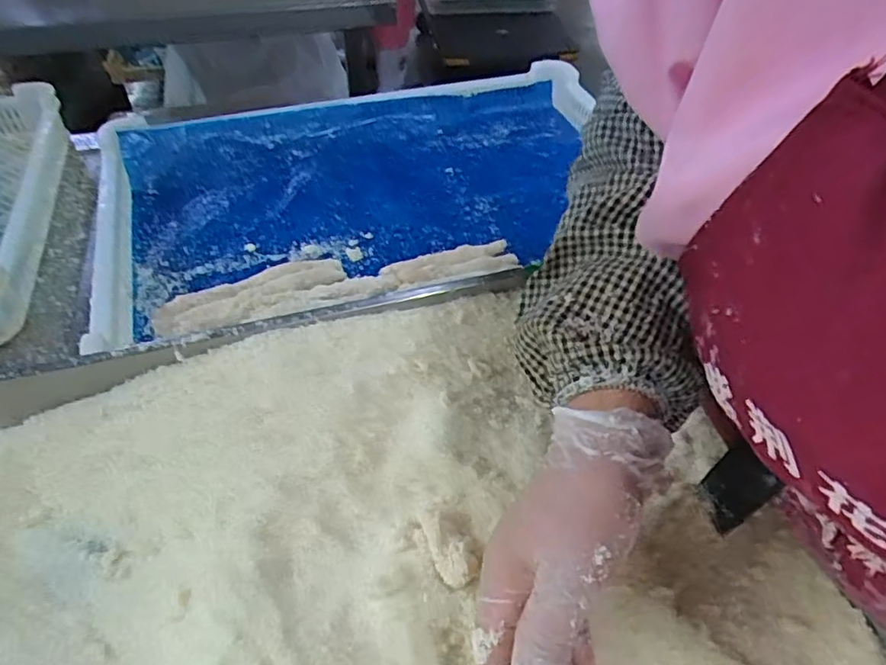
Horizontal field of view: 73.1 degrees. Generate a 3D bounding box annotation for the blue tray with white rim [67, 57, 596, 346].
[{"bbox_3d":[-0.067,-0.164,0.672,0.595,0.048,0.332,-11,51,-15],"label":"blue tray with white rim"}]

